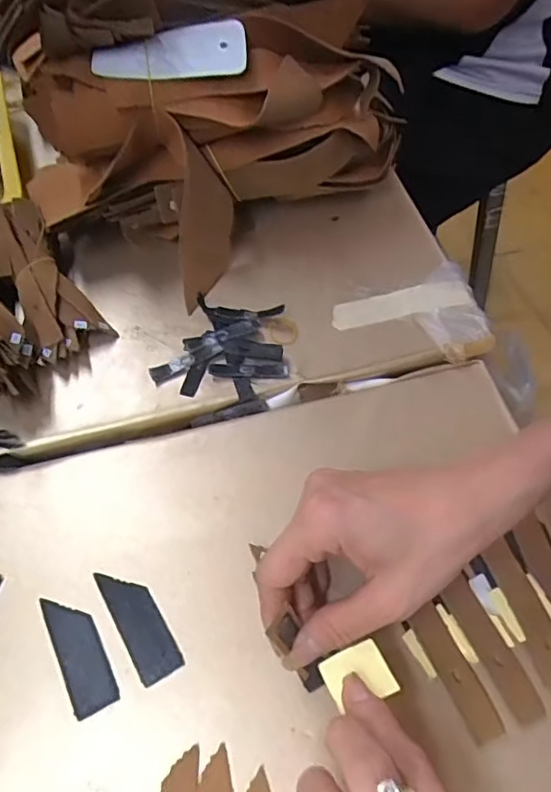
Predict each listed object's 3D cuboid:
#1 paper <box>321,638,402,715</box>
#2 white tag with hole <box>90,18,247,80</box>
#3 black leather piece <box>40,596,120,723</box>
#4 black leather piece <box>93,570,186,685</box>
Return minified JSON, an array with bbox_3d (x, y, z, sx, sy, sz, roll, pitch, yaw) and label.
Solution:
[{"bbox_3d":[0.037,0.123,0.251,0.028,0.005,0.024,-19,40,-13],"label":"paper"},{"bbox_3d":[-0.073,-0.233,0.393,0.106,0.008,0.049,-8,72,-1],"label":"white tag with hole"},{"bbox_3d":[-0.104,0.134,0.301,0.023,0.004,0.063,-26,60,-14],"label":"black leather piece"},{"bbox_3d":[-0.074,0.121,0.308,0.023,0.004,0.064,-30,61,-16],"label":"black leather piece"}]

